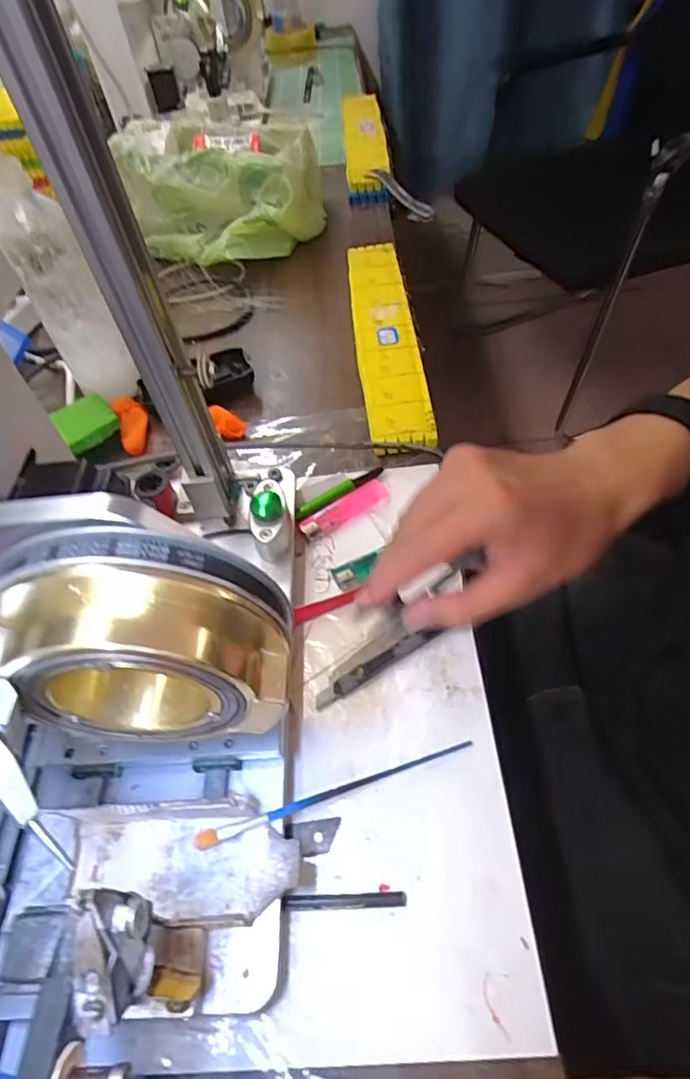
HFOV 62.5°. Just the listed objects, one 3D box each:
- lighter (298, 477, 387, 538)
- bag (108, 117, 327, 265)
[{"bbox_3d":[0.000,-0.027,0.469,0.081,0.011,0.024,-36,58,-19],"label":"lighter"},{"bbox_3d":[-0.166,-0.429,0.721,0.261,0.110,0.202,-2,53,5],"label":"bag"}]

